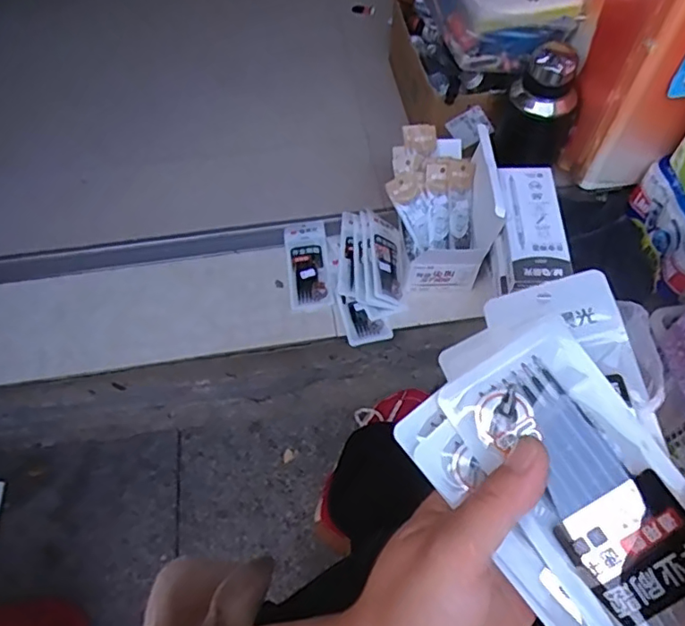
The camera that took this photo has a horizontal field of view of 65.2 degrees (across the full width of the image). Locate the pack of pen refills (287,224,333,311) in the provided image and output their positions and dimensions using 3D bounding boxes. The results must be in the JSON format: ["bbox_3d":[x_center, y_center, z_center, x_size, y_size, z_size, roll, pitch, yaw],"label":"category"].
[{"bbox_3d":[-0.052,-0.078,0.819,0.061,0.004,0.160,-6,60,-2],"label":"pack of pen refills"}]

